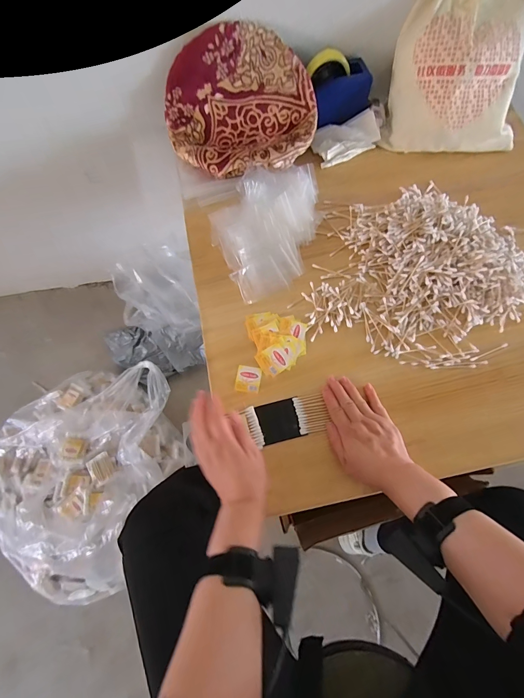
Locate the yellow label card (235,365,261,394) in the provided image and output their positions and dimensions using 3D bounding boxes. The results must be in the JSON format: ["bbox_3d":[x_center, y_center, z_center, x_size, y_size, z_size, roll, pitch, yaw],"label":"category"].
[{"bbox_3d":[-0.022,0.049,0.526,0.037,0.004,0.042,8,70,2],"label":"yellow label card"}]

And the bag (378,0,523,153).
[{"bbox_3d":[0.400,-0.546,0.612,0.272,0.302,0.088,5,29,-1],"label":"bag"}]

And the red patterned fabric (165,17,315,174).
[{"bbox_3d":[-0.040,-0.446,0.599,0.276,0.151,0.175,-6,70,-3],"label":"red patterned fabric"}]

